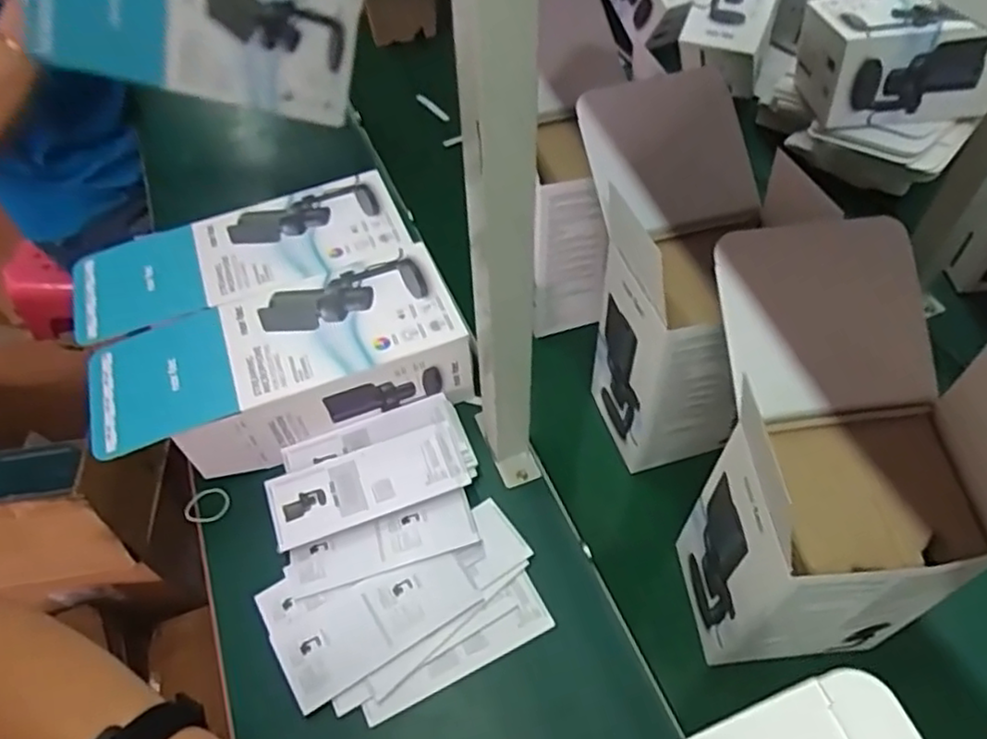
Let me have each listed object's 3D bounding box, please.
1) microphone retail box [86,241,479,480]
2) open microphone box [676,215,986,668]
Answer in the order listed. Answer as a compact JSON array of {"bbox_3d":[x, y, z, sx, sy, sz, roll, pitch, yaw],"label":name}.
[{"bbox_3d":[-0.219,-0.005,0.716,0.365,0.091,0.149,-17,53,-12],"label":"microphone retail box"},{"bbox_3d":[0.256,0.069,0.526,0.165,0.272,0.225,-4,51,-2],"label":"open microphone box"}]

